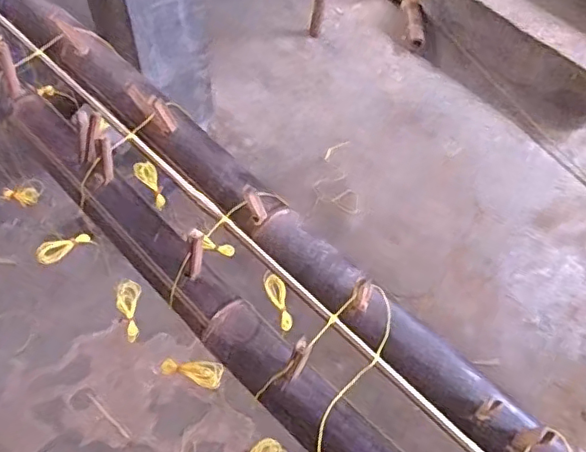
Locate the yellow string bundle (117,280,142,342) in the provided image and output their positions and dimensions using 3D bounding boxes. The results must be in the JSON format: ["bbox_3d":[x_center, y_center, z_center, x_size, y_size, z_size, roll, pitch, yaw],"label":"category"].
[{"bbox_3d":[-0.262,0.136,0.913,0.038,0.025,0.096,-6,84,-7],"label":"yellow string bundle"}]

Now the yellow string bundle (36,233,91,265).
[{"bbox_3d":[-0.394,0.037,0.973,0.091,0.028,0.029,-27,65,-32],"label":"yellow string bundle"}]

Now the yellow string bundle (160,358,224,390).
[{"bbox_3d":[-0.139,0.198,0.778,0.086,0.032,0.032,15,60,4],"label":"yellow string bundle"}]

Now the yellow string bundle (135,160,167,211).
[{"bbox_3d":[-0.261,-0.076,1.053,0.036,0.093,0.016,-34,25,-21],"label":"yellow string bundle"}]

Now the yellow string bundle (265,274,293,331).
[{"bbox_3d":[-0.020,0.124,0.912,0.027,0.014,0.097,-22,107,-15],"label":"yellow string bundle"}]

